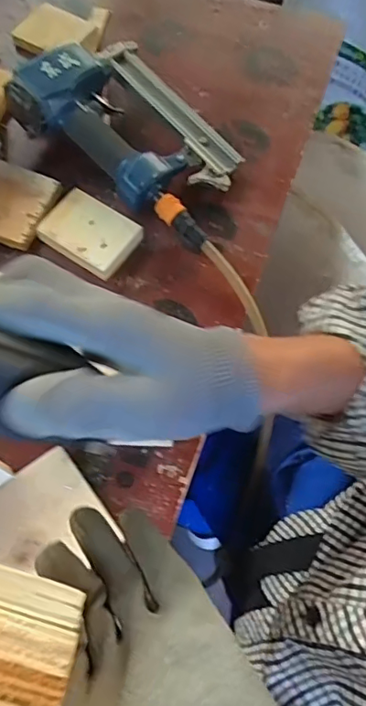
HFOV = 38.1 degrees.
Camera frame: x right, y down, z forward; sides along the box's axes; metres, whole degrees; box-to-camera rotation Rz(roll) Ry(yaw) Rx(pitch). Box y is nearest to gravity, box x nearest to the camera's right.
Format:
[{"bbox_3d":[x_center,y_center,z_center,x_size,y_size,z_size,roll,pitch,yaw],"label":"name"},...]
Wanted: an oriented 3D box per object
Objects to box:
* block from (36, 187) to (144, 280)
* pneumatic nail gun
[{"bbox_3d":[-0.097,-0.128,0.566,0.093,0.021,0.068,33,69,12],"label":"block"},{"bbox_3d":[-0.045,-0.247,0.577,0.241,0.082,0.151,36,70,13],"label":"pneumatic nail gun"}]

